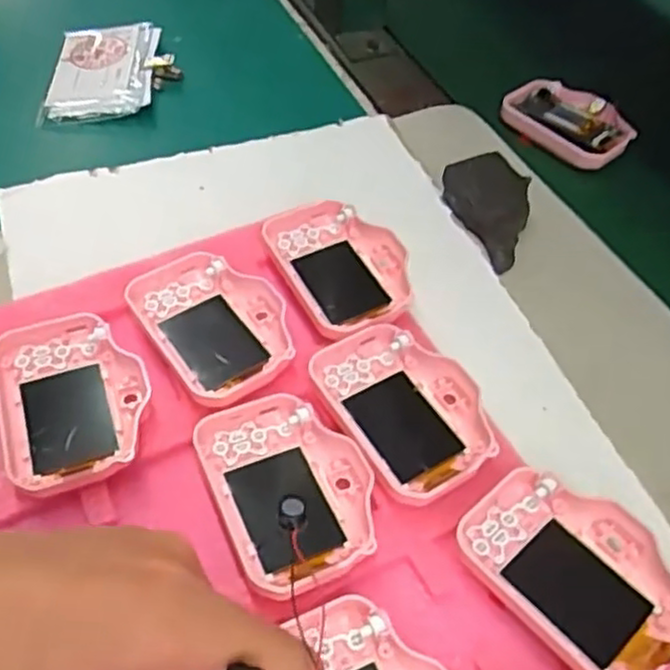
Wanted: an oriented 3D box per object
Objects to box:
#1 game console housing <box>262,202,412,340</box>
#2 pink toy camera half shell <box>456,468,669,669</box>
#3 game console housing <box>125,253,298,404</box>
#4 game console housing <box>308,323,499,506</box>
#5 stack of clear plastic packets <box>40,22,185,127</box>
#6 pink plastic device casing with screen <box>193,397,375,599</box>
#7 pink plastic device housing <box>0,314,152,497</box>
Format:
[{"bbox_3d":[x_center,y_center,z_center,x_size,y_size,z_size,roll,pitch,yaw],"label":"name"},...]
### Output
[{"bbox_3d":[0.006,-0.035,0.366,0.061,0.016,0.084,-20,56,-18],"label":"game console housing"},{"bbox_3d":[0.093,0.091,0.278,0.059,0.018,0.083,-36,62,-27],"label":"pink toy camera half shell"},{"bbox_3d":[-0.056,-0.007,0.341,0.058,0.014,0.083,-29,59,-24],"label":"game console housing"},{"bbox_3d":[0.032,0.032,0.319,0.061,0.017,0.084,-24,57,-21],"label":"game console housing"},{"bbox_3d":[-0.156,-0.187,0.500,0.088,0.017,0.108,-1,52,-5],"label":"stack of clear plastic packets"},{"bbox_3d":[-0.018,0.061,0.293,0.058,0.012,0.082,-20,56,-18],"label":"pink plastic device casing with screen"},{"bbox_3d":[-0.114,0.027,0.310,0.061,0.013,0.083,-16,55,-16],"label":"pink plastic device housing"}]

